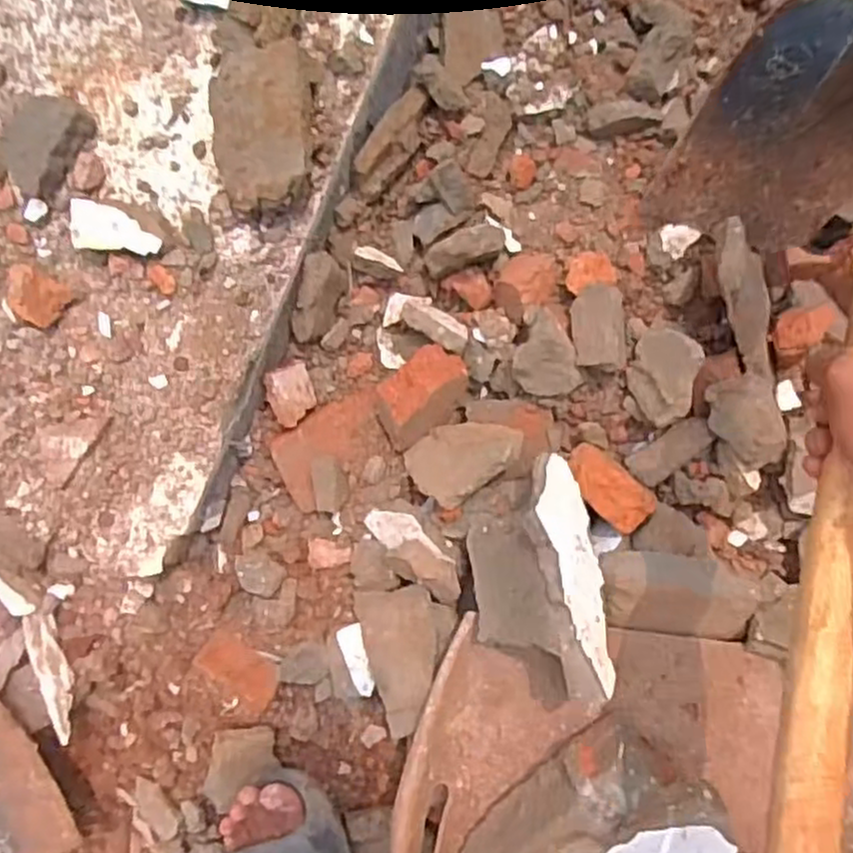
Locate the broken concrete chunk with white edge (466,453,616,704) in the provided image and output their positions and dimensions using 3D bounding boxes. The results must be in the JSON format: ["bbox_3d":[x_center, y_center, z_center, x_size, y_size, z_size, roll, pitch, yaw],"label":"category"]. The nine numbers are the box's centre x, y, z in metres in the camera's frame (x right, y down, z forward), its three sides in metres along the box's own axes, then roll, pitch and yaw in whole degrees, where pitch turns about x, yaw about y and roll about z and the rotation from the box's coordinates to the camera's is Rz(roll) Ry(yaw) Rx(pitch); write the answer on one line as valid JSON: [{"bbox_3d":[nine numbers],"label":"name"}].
[{"bbox_3d":[0.095,0.133,0.629,0.099,0.078,0.193,-26,72,42],"label":"broken concrete chunk with white edge"}]

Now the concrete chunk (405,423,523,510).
[{"bbox_3d":[0.034,0.026,0.673,0.106,0.012,0.071,-34,56,14],"label":"concrete chunk"}]

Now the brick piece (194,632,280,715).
[{"bbox_3d":[-0.176,0.229,0.682,0.079,0.012,0.046,35,67,-6],"label":"brick piece"}]

